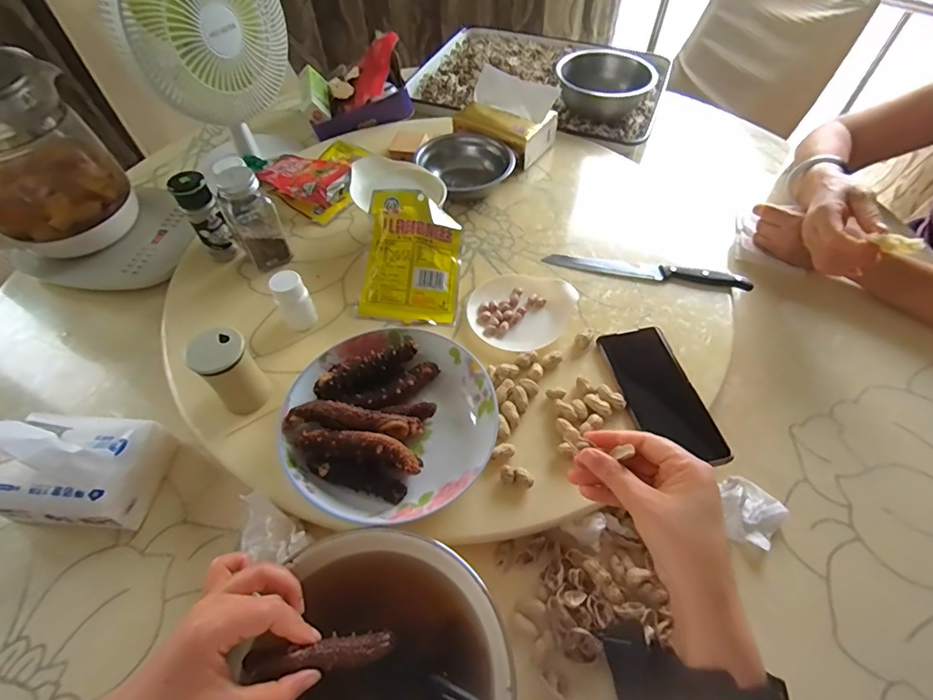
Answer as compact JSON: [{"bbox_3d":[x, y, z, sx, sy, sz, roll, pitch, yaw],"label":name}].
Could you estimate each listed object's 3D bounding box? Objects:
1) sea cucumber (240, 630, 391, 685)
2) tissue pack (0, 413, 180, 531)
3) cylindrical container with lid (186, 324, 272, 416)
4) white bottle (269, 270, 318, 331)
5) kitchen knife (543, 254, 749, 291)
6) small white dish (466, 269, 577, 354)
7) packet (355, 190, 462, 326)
[{"bbox_3d":[-0.099,0.209,0.317,0.097,0.014,0.021,5,52,-21],"label":"sea cucumber"},{"bbox_3d":[-0.372,0.110,0.437,0.132,0.088,0.097,3,55,2],"label":"tissue pack"},{"bbox_3d":[-0.228,0.024,0.452,0.046,0.098,0.046,0,55,0],"label":"cylindrical container with lid"},{"bbox_3d":[-0.191,-0.053,0.512,0.034,0.072,0.027,-27,59,-18],"label":"white bottle"},{"bbox_3d":[0.221,-0.099,0.570,0.238,0.015,0.022,10,56,7],"label":"kitchen knife"},{"bbox_3d":[0.062,-0.046,0.535,0.114,0.016,0.112,0,55,0],"label":"small white dish"},{"bbox_3d":[-0.062,-0.112,0.552,0.112,0.018,0.157,7,83,-1],"label":"packet"}]

